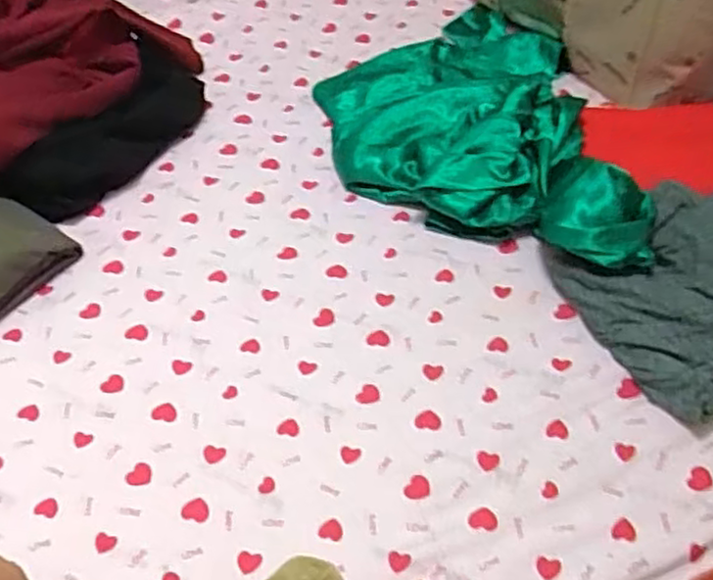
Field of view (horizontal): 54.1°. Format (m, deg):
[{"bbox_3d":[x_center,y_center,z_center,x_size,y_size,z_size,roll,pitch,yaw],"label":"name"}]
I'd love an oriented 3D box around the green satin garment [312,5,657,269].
[{"bbox_3d":[0.120,-0.216,0.837,0.331,0.084,0.516,-2,51,2],"label":"green satin garment"}]

